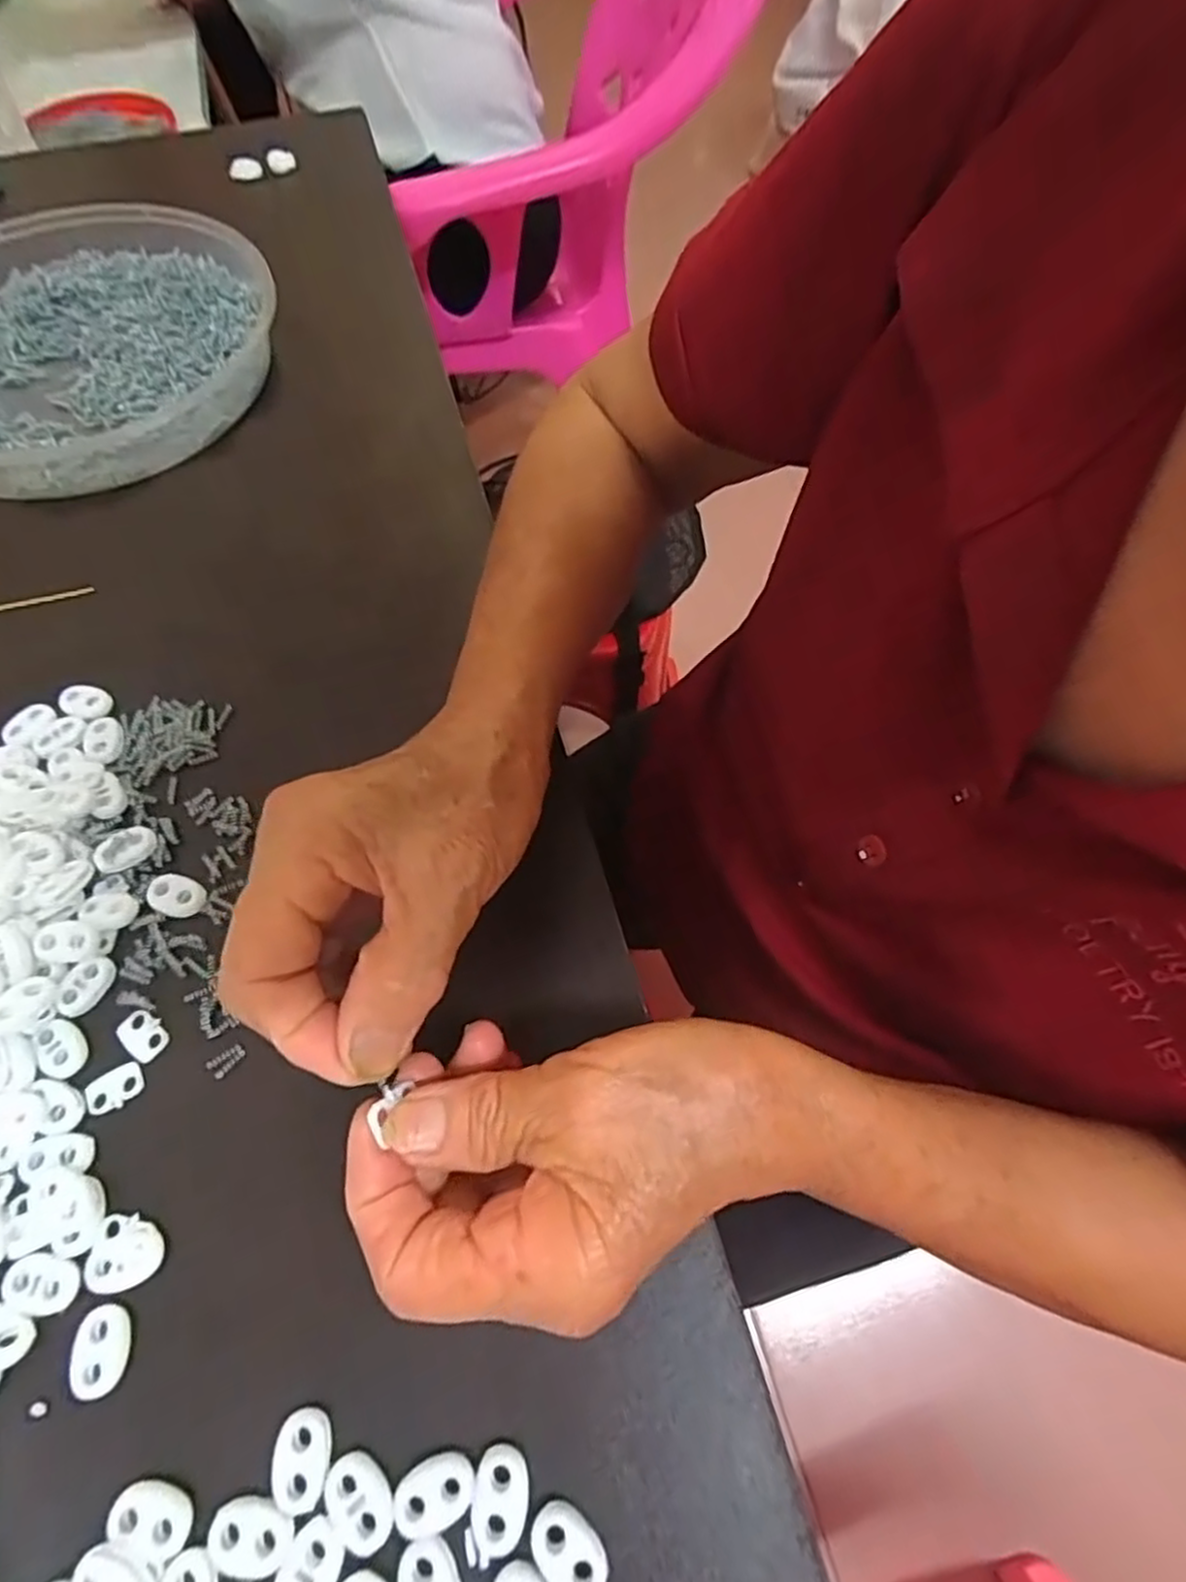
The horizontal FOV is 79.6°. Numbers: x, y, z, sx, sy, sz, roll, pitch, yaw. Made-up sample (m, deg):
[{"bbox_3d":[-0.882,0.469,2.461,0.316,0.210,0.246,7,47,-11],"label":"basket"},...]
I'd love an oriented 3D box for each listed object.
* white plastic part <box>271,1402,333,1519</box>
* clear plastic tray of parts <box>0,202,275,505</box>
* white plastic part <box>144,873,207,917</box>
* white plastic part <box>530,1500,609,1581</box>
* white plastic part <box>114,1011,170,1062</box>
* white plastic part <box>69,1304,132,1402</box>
[{"bbox_3d":[-0.083,0.190,0.201,0.017,0.004,0.022,-8,63,-4],"label":"white plastic part"},{"bbox_3d":[-0.301,-0.256,0.409,0.229,0.037,0.231,39,70,18],"label":"clear plastic tray of parts"},{"bbox_3d":[-0.163,0.041,0.277,0.024,0.004,0.015,13,64,6],"label":"white plastic part"},{"bbox_3d":[-0.007,0.205,0.192,0.022,0.004,0.014,33,68,15],"label":"white plastic part"},{"bbox_3d":[-0.162,0.087,0.255,0.019,0.004,0.013,34,68,16],"label":"white plastic part"},{"bbox_3d":[-0.148,0.167,0.213,0.016,0.004,0.022,-6,63,-3],"label":"white plastic part"}]

